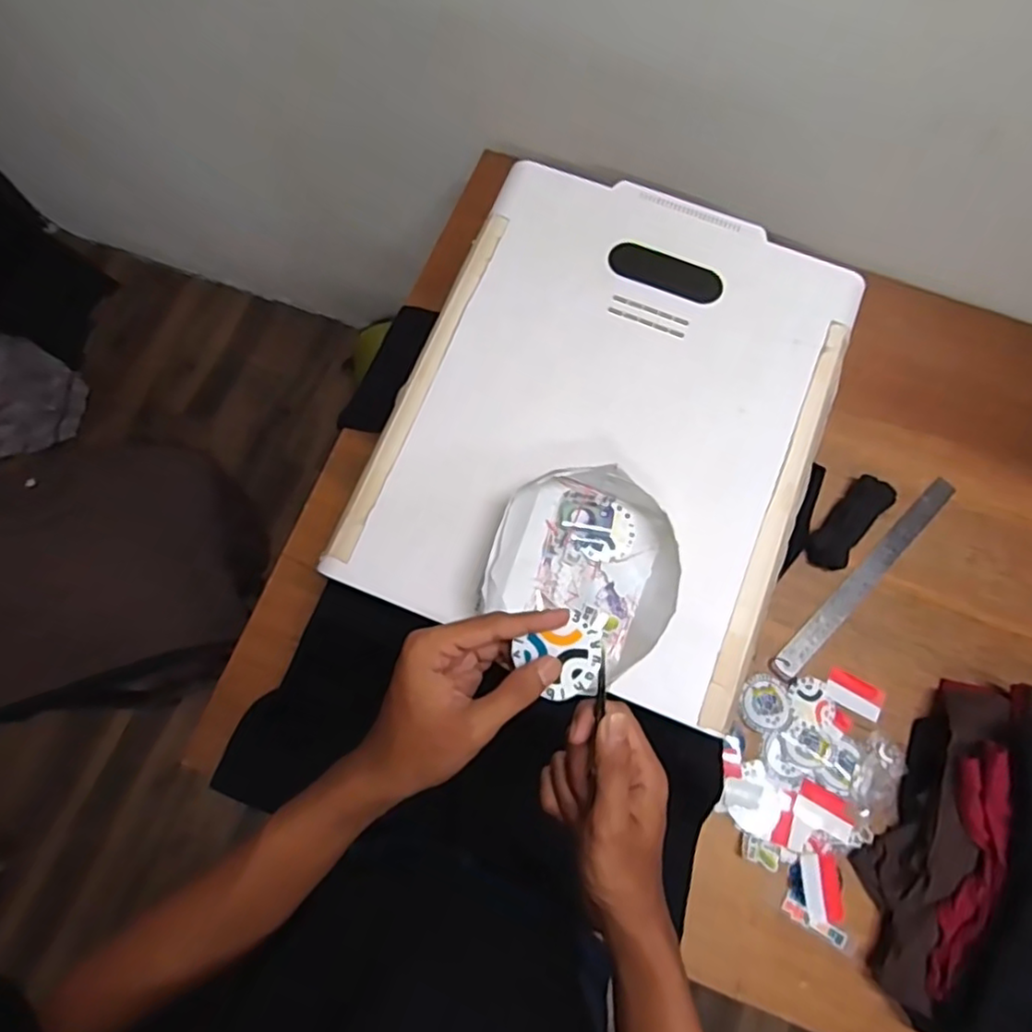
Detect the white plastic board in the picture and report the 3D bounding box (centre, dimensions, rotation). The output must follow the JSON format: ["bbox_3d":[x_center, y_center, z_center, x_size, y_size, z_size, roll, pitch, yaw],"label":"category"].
[{"bbox_3d":[0.095,-0.107,0.637,0.403,0.038,0.511,21,73,4],"label":"white plastic board"}]

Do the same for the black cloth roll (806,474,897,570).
[{"bbox_3d":[0.399,0.007,0.761,0.046,0.028,0.132,42,78,9],"label":"black cloth roll"}]

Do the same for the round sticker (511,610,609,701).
[{"bbox_3d":[0.026,0.087,0.406,0.055,0.007,0.056,0,93,5],"label":"round sticker"}]

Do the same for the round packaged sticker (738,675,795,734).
[{"bbox_3d":[0.281,0.209,0.715,0.059,0.006,0.061,0,75,-2],"label":"round packaged sticker"}]

